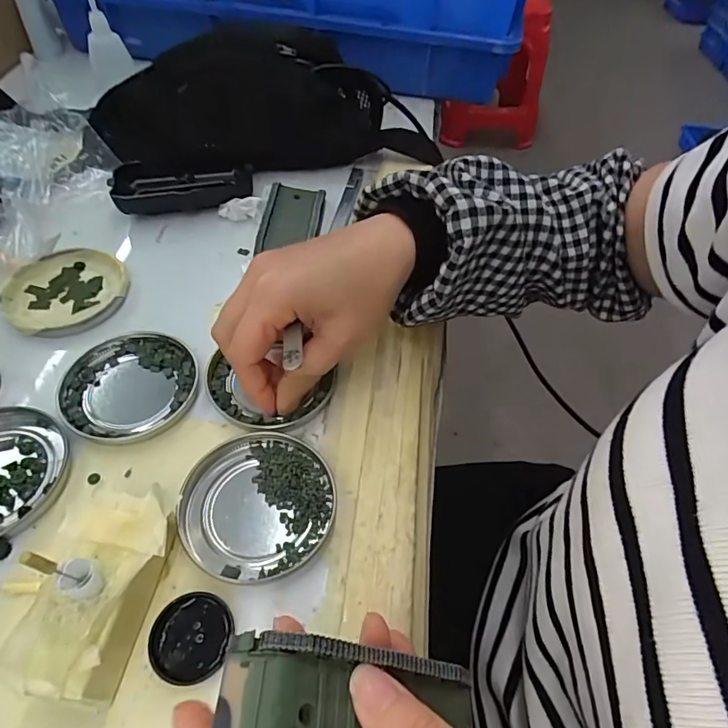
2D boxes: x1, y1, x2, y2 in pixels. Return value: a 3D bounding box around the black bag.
[{"bbox_3d":[-0.089,-0.238,0.439,0.283,0.095,0.106,-12,54,-14],"label":"black bag"}]

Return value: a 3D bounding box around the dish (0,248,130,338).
[{"bbox_3d":[-0.210,-0.052,0.342,0.077,0.014,0.078,2,52,-3],"label":"dish"}]

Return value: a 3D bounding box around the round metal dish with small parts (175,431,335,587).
[{"bbox_3d":[-0.055,0.073,0.256,0.077,0.010,0.075,2,52,-3],"label":"round metal dish with small parts"}]

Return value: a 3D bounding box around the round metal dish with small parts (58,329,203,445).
[{"bbox_3d":[-0.145,0.011,0.299,0.078,0.008,0.077,2,52,-3],"label":"round metal dish with small parts"}]

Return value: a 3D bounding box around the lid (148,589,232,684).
[{"bbox_3d":[-0.077,0.122,0.217,0.033,0.006,0.035,2,52,-3],"label":"lid"}]

